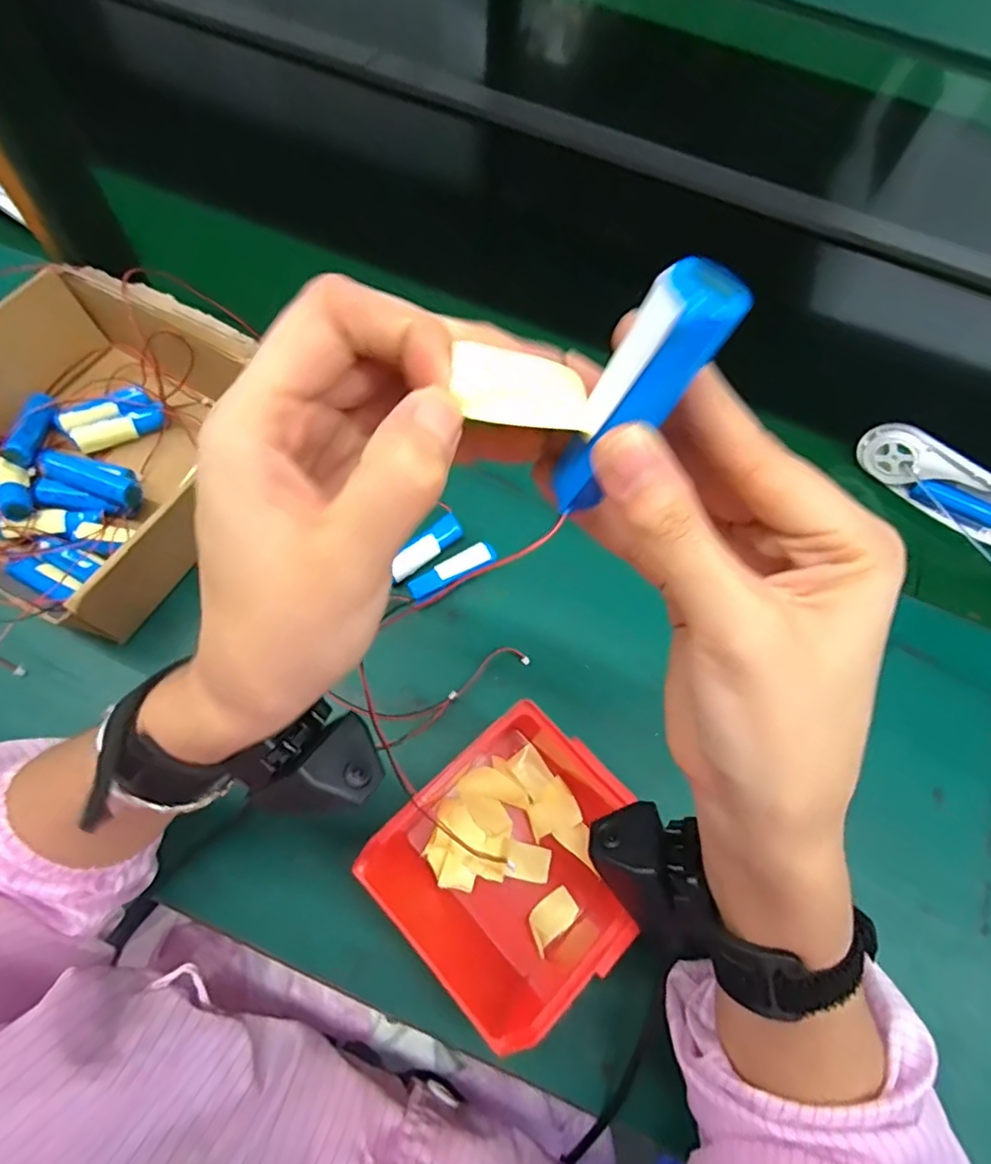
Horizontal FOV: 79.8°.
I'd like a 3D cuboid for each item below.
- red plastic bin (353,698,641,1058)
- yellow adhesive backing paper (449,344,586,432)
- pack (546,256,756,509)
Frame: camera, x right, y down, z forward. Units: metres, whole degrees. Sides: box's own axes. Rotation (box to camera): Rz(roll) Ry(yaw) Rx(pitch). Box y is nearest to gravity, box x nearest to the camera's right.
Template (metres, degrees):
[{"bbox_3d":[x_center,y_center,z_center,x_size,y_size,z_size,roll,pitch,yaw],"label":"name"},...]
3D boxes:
[{"bbox_3d":[0.009,0.158,0.339,0.138,0.063,0.120,-41,75,-17],"label":"red plastic bin"},{"bbox_3d":[0.006,-0.050,0.153,0.034,0.004,0.016,10,93,-1],"label":"yellow adhesive backing paper"},{"bbox_3d":[0.033,-0.045,0.149,0.016,0.071,0.016,-22,69,-35],"label":"pack"}]

